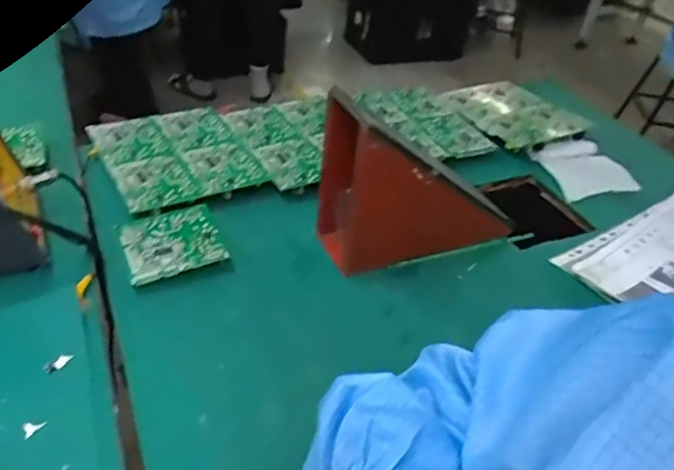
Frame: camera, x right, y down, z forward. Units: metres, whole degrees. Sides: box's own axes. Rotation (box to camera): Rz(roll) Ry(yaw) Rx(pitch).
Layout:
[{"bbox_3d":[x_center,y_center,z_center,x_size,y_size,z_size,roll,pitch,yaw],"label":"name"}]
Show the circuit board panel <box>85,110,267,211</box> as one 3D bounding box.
[{"bbox_3d":[-0.200,-0.105,0.693,0.166,0.008,0.191,-18,45,-28],"label":"circuit board panel"}]

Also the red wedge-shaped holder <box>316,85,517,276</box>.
[{"bbox_3d":[0.103,-0.068,0.572,0.221,0.159,0.072,-10,42,-21],"label":"red wedge-shaped holder"}]

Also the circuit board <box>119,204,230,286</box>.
[{"bbox_3d":[-0.168,0.006,0.572,0.093,0.008,0.089,-17,47,-22],"label":"circuit board"}]

